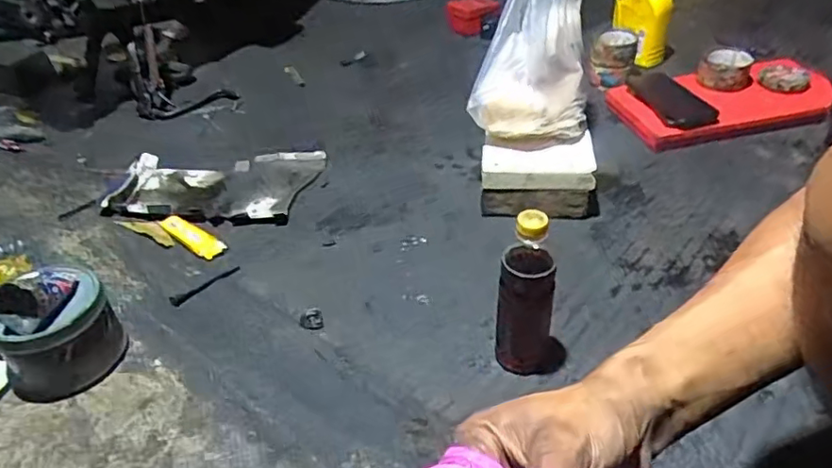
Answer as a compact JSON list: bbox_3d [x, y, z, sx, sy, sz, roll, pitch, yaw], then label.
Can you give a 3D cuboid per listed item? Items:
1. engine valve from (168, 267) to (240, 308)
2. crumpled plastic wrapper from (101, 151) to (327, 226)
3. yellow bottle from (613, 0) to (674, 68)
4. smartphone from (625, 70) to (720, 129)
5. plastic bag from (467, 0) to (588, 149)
[{"bbox_3d":[-0.274,0.064,0.770,0.015,0.013,0.104,22,41,28],"label":"engine valve"},{"bbox_3d":[-0.315,-0.076,0.948,0.308,0.028,0.177,-2,38,2],"label":"crumpled plastic wrapper"},{"bbox_3d":[0.431,-0.422,1.138,0.106,0.200,0.058,0,20,15],"label":"yellow bottle"},{"bbox_3d":[0.427,-0.232,1.009,0.074,0.009,0.193,-17,42,-1],"label":"smartphone"},{"bbox_3d":[0.170,-0.283,0.819,0.153,0.337,0.121,9,13,13],"label":"plastic bag"}]

